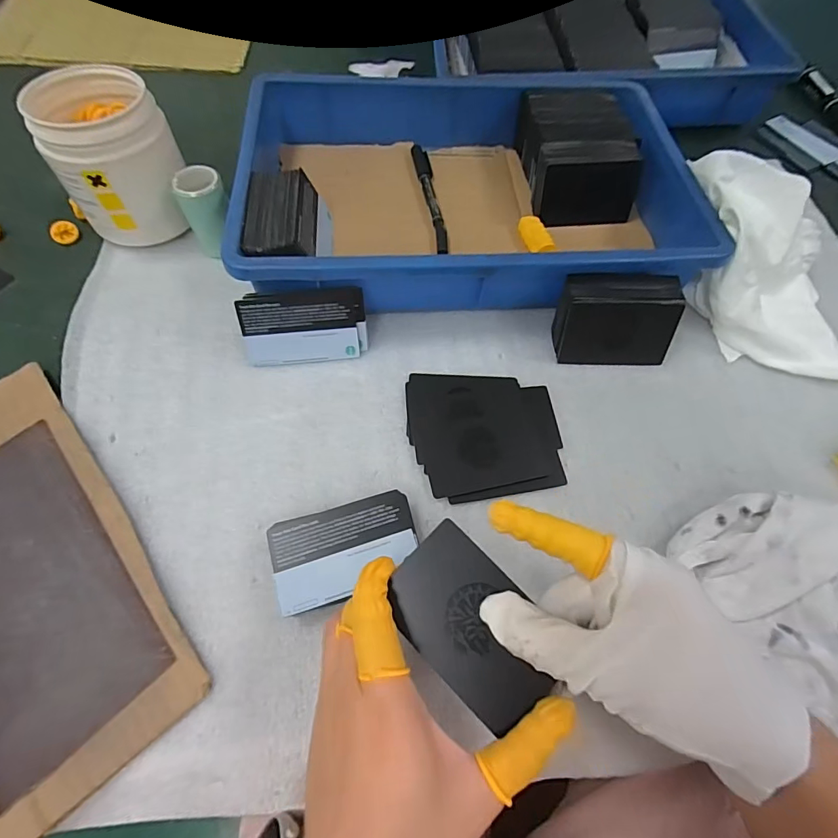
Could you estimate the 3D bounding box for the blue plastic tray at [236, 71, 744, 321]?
[{"bbox_3d":[0.040,-0.205,0.400,0.357,0.070,0.248,-2,63,-3],"label":"blue plastic tray"}]

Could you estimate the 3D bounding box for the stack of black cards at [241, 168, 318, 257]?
[{"bbox_3d":[-0.105,-0.147,0.359,0.046,0.054,0.093,-4,64,-4],"label":"stack of black cards"}]

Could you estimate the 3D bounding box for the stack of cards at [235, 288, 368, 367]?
[{"bbox_3d":[-0.087,-0.071,0.345,0.091,0.055,0.009,-6,34,-5],"label":"stack of cards"}]

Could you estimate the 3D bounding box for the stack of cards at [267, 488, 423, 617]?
[{"bbox_3d":[-0.045,0.083,0.284,0.087,0.023,0.054,-15,65,-9],"label":"stack of cards"}]

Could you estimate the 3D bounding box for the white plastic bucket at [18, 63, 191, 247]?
[{"bbox_3d":[-0.247,-0.213,0.375,0.090,0.102,0.087,1,63,-2],"label":"white plastic bucket"}]

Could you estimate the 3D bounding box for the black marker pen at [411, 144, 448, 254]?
[{"bbox_3d":[0.012,-0.205,0.423,0.016,0.014,0.140,-9,64,-6],"label":"black marker pen"}]

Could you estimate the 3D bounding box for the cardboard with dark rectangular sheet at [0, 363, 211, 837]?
[{"bbox_3d":[-0.249,0.092,0.277,0.131,0.009,0.271,-35,70,-18],"label":"cardboard with dark rectangular sheet"}]

